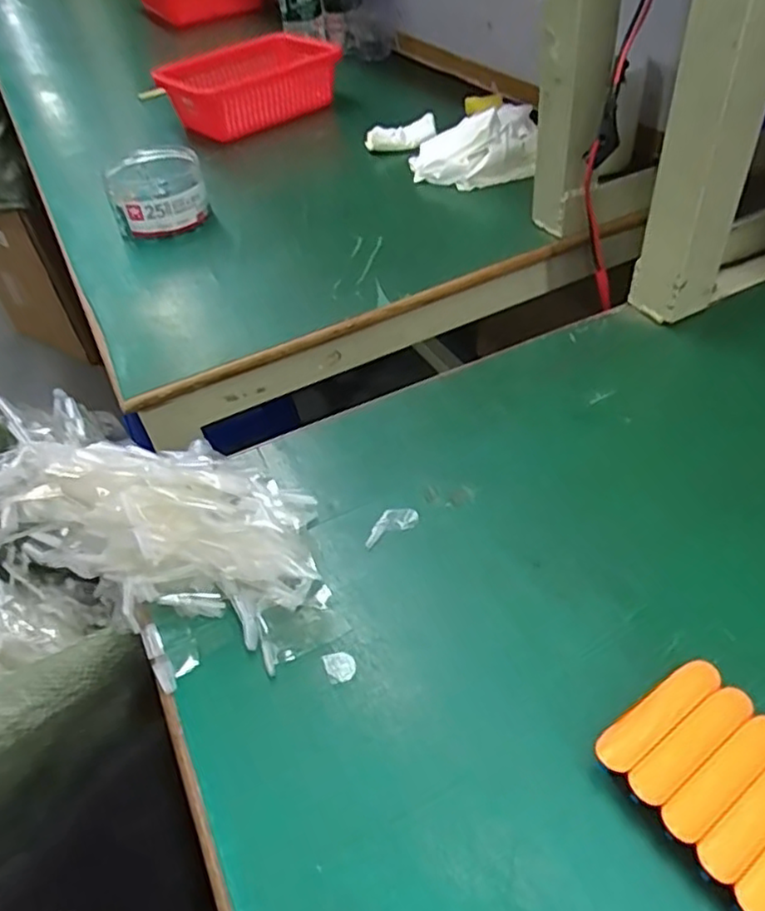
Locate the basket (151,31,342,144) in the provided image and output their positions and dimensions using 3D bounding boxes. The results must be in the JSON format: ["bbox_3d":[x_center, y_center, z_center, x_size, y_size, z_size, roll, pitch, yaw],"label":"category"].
[{"bbox_3d":[-0.169,-0.501,0.895,0.231,0.071,0.155,-22,47,-15],"label":"basket"}]

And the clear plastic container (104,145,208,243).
[{"bbox_3d":[-0.230,-0.267,0.682,0.095,0.058,0.099,-15,45,-8],"label":"clear plastic container"}]

